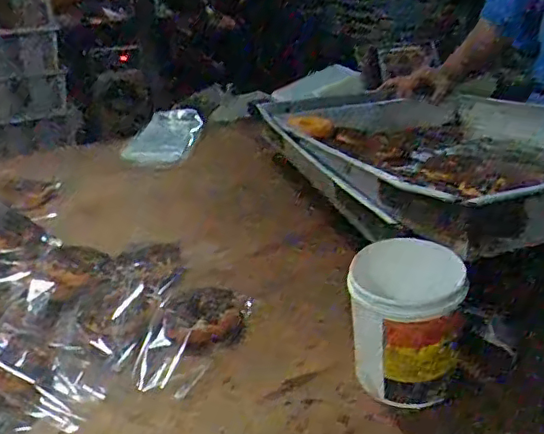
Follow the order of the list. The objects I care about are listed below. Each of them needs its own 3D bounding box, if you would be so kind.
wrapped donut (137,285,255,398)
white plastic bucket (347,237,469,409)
[{"bbox_3d":[-0.090,0.135,0.674,0.096,0.026,0.168,7,29,13],"label":"wrapped donut"},{"bbox_3d":[0.129,0.108,0.589,0.107,0.143,0.098,1,28,4],"label":"white plastic bucket"}]

